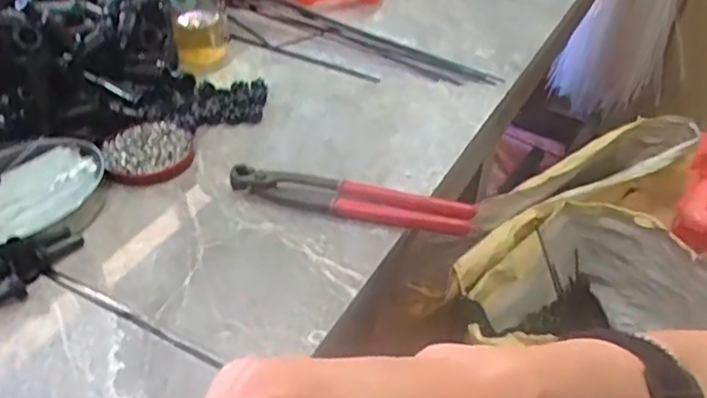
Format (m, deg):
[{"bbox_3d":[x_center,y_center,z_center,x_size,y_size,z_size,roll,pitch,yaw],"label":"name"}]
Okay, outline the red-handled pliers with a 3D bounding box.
[{"bbox_3d":[-0.003,-0.001,0.539,0.198,0.024,0.037,12,41,13],"label":"red-handled pliers"}]

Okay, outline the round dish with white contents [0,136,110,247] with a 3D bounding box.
[{"bbox_3d":[-0.255,-0.004,0.521,0.096,0.024,0.128,15,42,16],"label":"round dish with white contents"}]

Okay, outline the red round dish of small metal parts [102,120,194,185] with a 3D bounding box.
[{"bbox_3d":[-0.183,-0.043,0.583,0.074,0.009,0.077,2,42,-2],"label":"red round dish of small metal parts"}]

